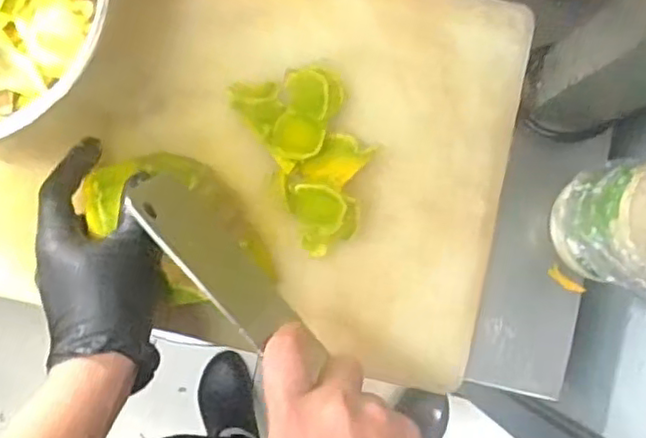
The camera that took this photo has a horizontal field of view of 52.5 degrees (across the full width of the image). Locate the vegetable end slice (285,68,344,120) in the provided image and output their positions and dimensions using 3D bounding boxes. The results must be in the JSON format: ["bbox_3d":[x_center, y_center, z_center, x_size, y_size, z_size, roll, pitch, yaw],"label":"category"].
[{"bbox_3d":[-0.007,-0.093,0.494,0.043,0.020,0.038,15,84,0],"label":"vegetable end slice"}]

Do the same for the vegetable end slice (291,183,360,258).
[{"bbox_3d":[0.000,0.003,0.483,0.049,0.031,0.047,0,84,-1],"label":"vegetable end slice"}]

